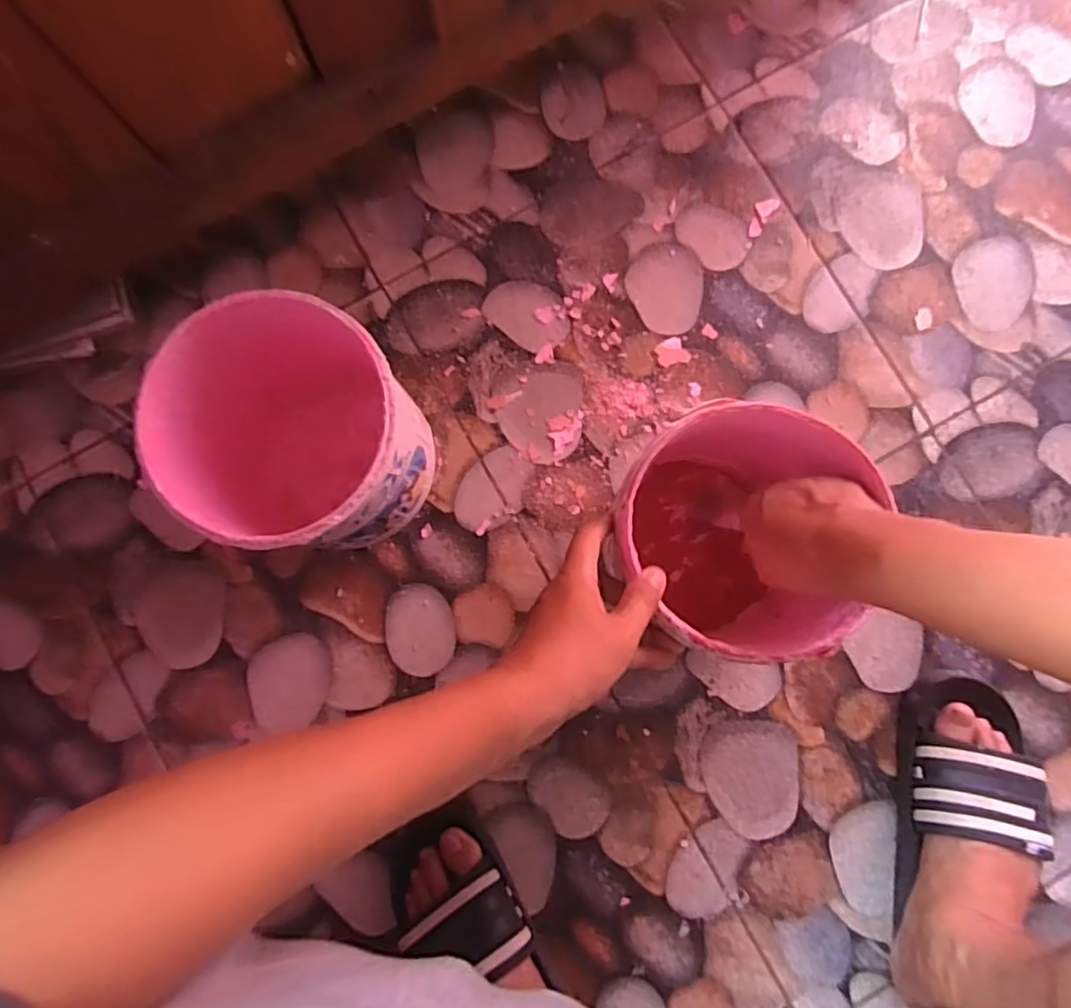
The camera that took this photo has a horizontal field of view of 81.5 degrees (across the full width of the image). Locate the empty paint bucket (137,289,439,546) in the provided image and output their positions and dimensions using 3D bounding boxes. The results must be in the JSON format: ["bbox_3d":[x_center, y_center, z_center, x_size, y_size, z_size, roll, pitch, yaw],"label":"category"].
[{"bbox_3d":[-0.187,-0.051,0.516,0.179,0.185,0.172,0,85,2],"label":"empty paint bucket"}]

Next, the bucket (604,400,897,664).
[{"bbox_3d":[0.148,0.034,0.502,0.173,0.208,0.170,-1,78,3],"label":"bucket"}]

